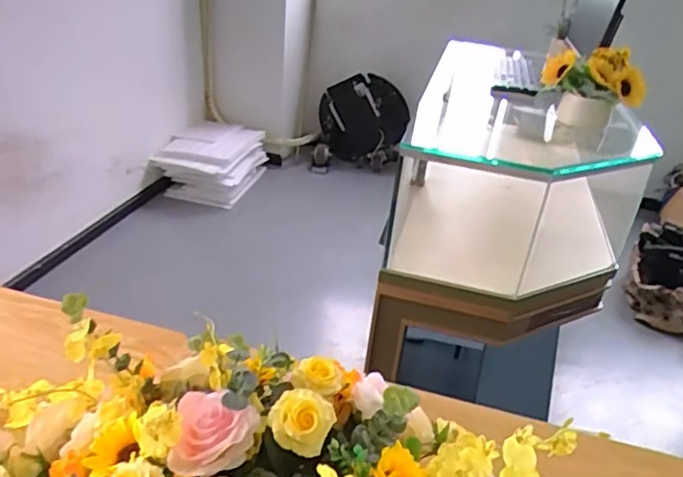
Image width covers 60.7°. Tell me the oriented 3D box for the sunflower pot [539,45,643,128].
[{"bbox_3d":[0.612,-0.363,1.428,0.153,0.179,0.195,-18,37,-36],"label":"sunflower pot"}]

